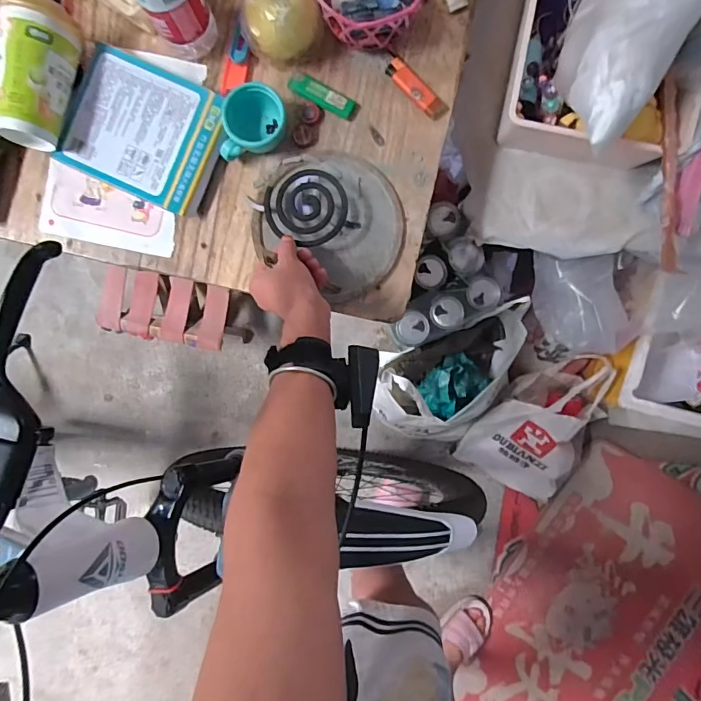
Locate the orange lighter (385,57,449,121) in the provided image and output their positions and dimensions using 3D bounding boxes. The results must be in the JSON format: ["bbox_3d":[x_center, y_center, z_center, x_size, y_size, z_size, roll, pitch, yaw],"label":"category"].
[{"bbox_3d":[0.078,-0.307,0.538,0.084,0.010,0.026,42,95,-2],"label":"orange lighter"}]

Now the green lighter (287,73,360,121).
[{"bbox_3d":[-0.032,-0.298,0.537,0.085,0.014,0.025,28,96,0],"label":"green lighter"}]

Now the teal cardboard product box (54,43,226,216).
[{"bbox_3d":[-0.236,-0.252,0.530,0.167,0.026,0.139,25,96,0],"label":"teal cardboard product box"}]

